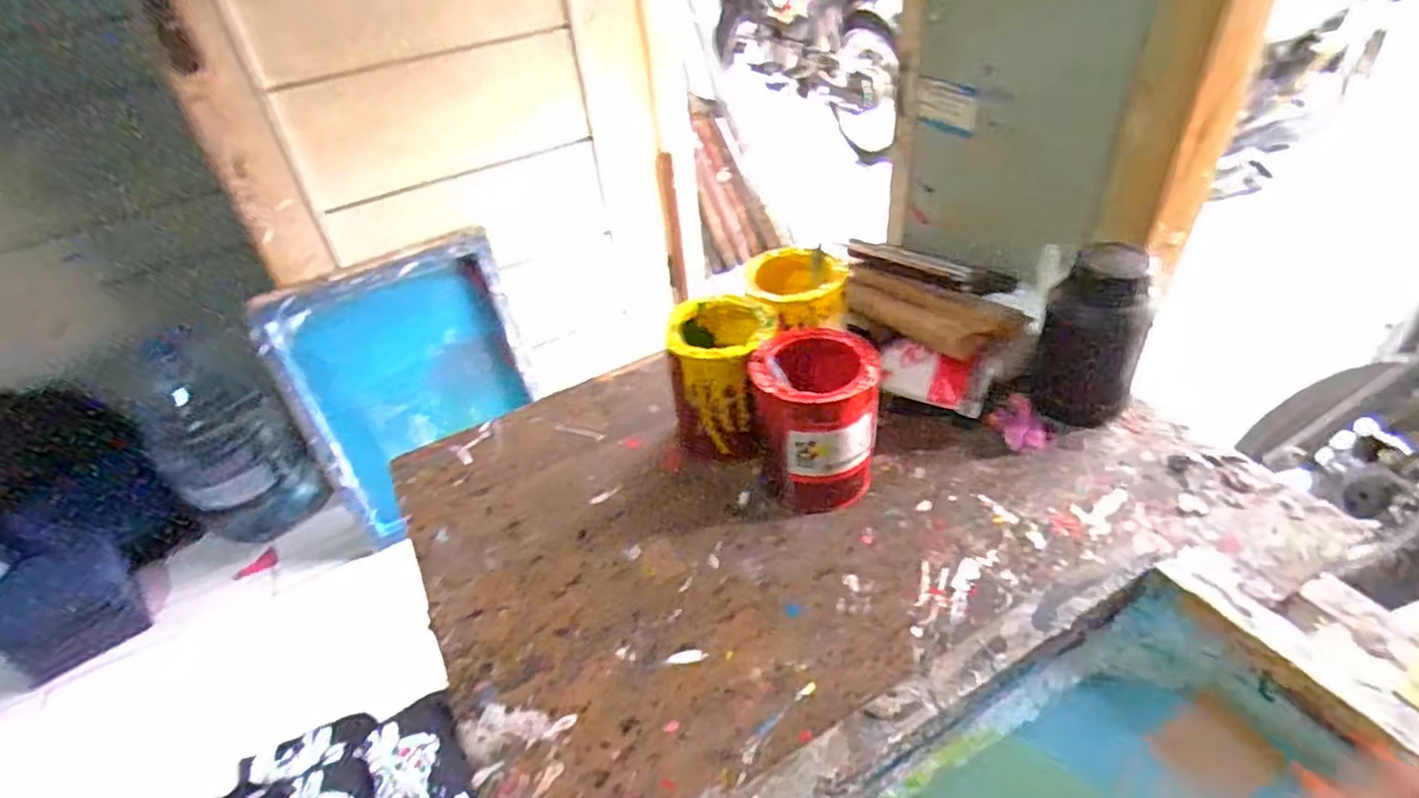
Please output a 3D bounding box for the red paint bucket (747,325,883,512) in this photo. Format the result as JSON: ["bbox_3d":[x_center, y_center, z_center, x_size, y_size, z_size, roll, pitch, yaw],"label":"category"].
[{"bbox_3d":[0.099,0.022,0.662,0.107,0.141,0.110,-4,39,3],"label":"red paint bucket"}]

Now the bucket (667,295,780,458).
[{"bbox_3d":[0.015,-0.019,0.729,0.103,0.140,0.122,-1,39,6],"label":"bucket"}]

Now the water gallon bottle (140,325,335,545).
[{"bbox_3d":[-1.041,0.097,1.515,0.275,0.484,0.231,24,48,32],"label":"water gallon bottle"}]

